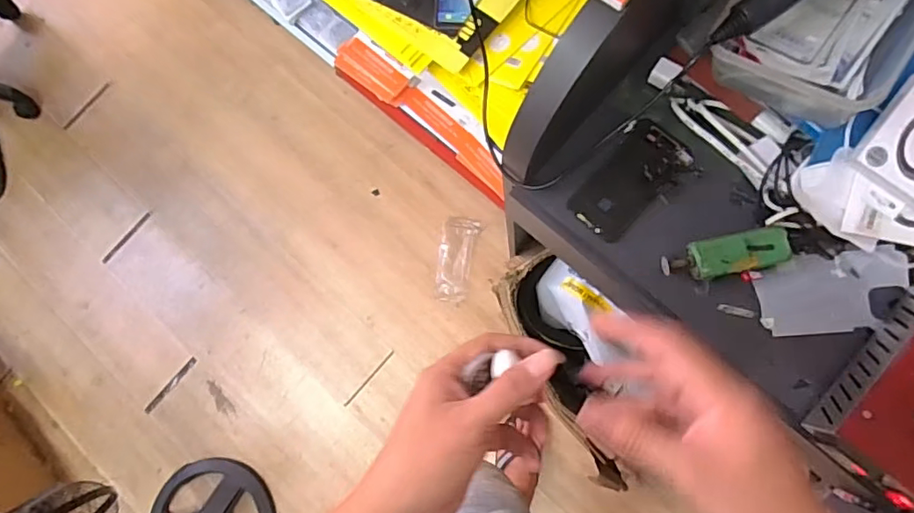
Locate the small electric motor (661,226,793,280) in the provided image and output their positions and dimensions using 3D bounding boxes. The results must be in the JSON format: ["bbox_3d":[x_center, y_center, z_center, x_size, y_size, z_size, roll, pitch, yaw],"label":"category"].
[{"bbox_3d":[0.297,-0.002,0.602,0.137,0.032,0.042,-11,80,-1],"label":"small electric motor"}]

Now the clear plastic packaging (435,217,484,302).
[{"bbox_3d":[-0.005,0.007,1.434,0.100,0.018,0.219,14,82,9],"label":"clear plastic packaging"}]

